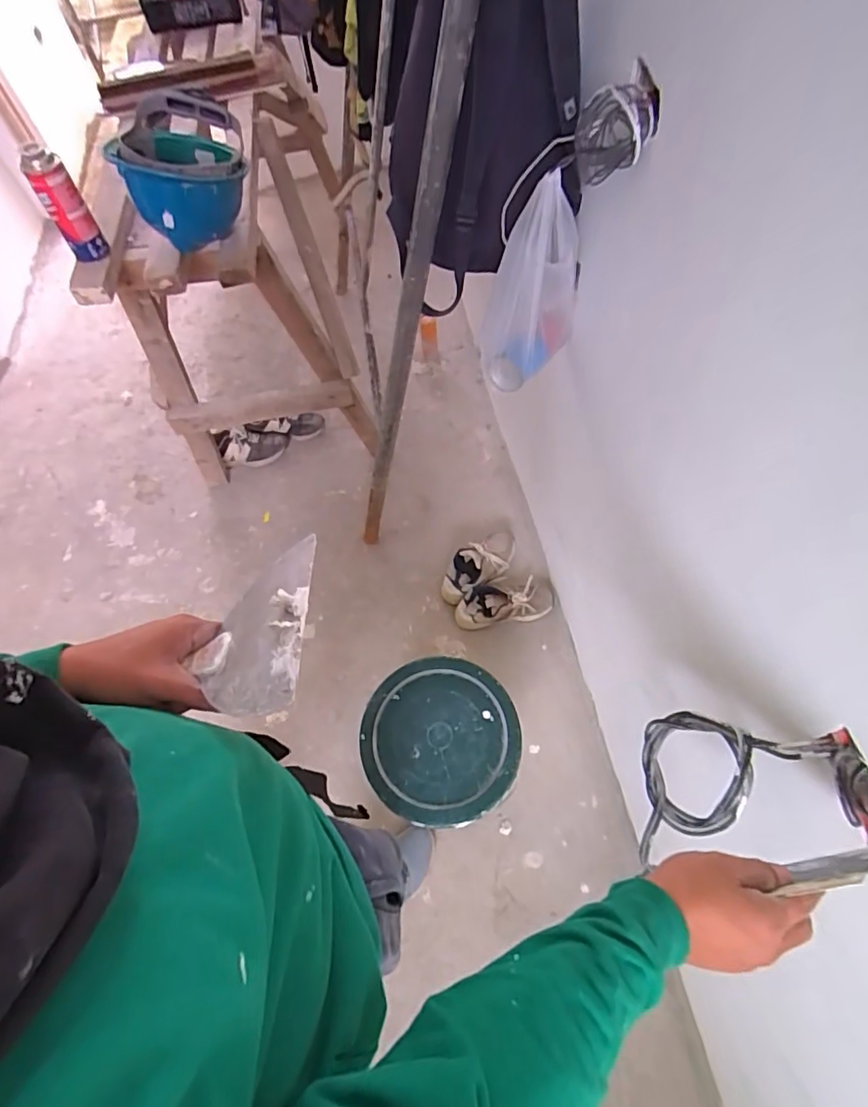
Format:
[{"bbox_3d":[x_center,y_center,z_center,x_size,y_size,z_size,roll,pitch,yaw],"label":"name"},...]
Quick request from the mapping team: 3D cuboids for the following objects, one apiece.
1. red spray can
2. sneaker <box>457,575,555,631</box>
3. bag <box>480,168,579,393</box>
[{"bbox_3d":[-0.630,-0.593,0.926,0.062,0.176,0.055,-32,63,-13],"label":"red spray can"},{"bbox_3d":[0.192,0.134,1.436,0.272,0.077,0.120,-17,59,-6],"label":"sneaker"},{"bbox_3d":[0.147,-0.417,0.848,0.116,0.264,0.158,34,69,21],"label":"bag"}]

